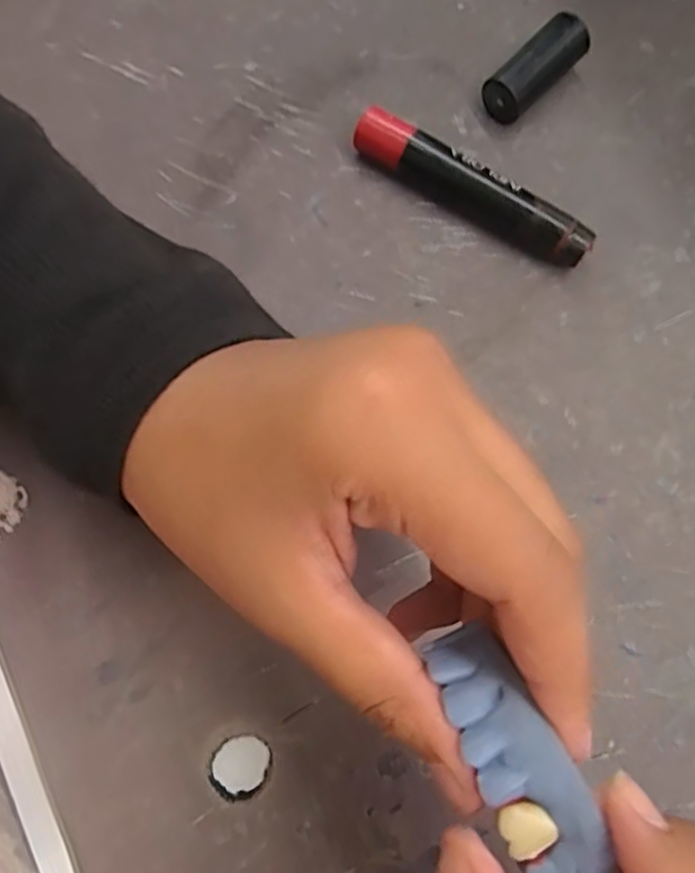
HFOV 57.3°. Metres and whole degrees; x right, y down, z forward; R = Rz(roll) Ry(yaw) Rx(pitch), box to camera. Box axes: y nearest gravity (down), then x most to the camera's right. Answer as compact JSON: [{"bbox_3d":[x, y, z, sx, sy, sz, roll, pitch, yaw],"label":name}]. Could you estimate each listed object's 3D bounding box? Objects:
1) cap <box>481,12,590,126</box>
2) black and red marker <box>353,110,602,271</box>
[{"bbox_3d":[0.069,-0.135,0.234,0.042,0.016,0.016,-43,81,-9],"label":"cap"},{"bbox_3d":[0.043,-0.086,0.223,0.089,0.016,0.014,32,79,7],"label":"black and red marker"}]

